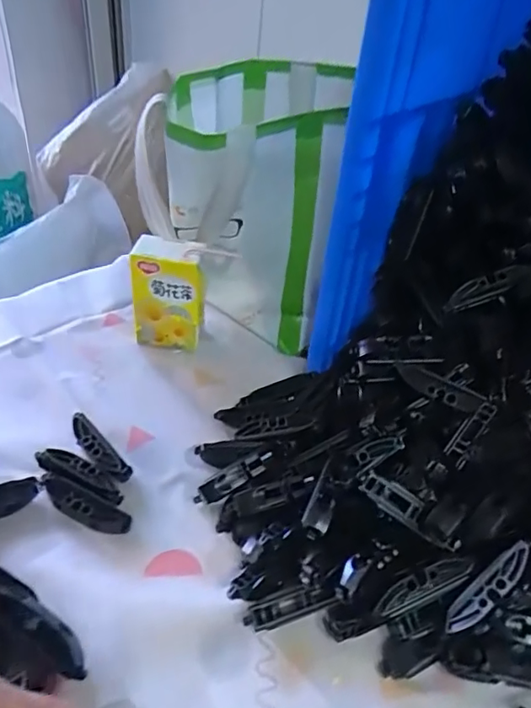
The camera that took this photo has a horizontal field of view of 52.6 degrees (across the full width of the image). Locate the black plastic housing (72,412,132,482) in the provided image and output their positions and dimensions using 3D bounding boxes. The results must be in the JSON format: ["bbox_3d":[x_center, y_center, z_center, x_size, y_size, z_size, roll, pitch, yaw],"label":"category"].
[{"bbox_3d":[-0.140,0.079,0.444,0.019,0.016,0.078,-30,51,-35],"label":"black plastic housing"}]

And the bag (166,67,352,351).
[{"bbox_3d":[-0.017,-0.156,0.572,0.152,0.255,0.156,5,39,0],"label":"bag"}]

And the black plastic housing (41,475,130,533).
[{"bbox_3d":[-0.137,0.115,0.403,0.073,0.022,0.019,18,41,16],"label":"black plastic housing"}]

